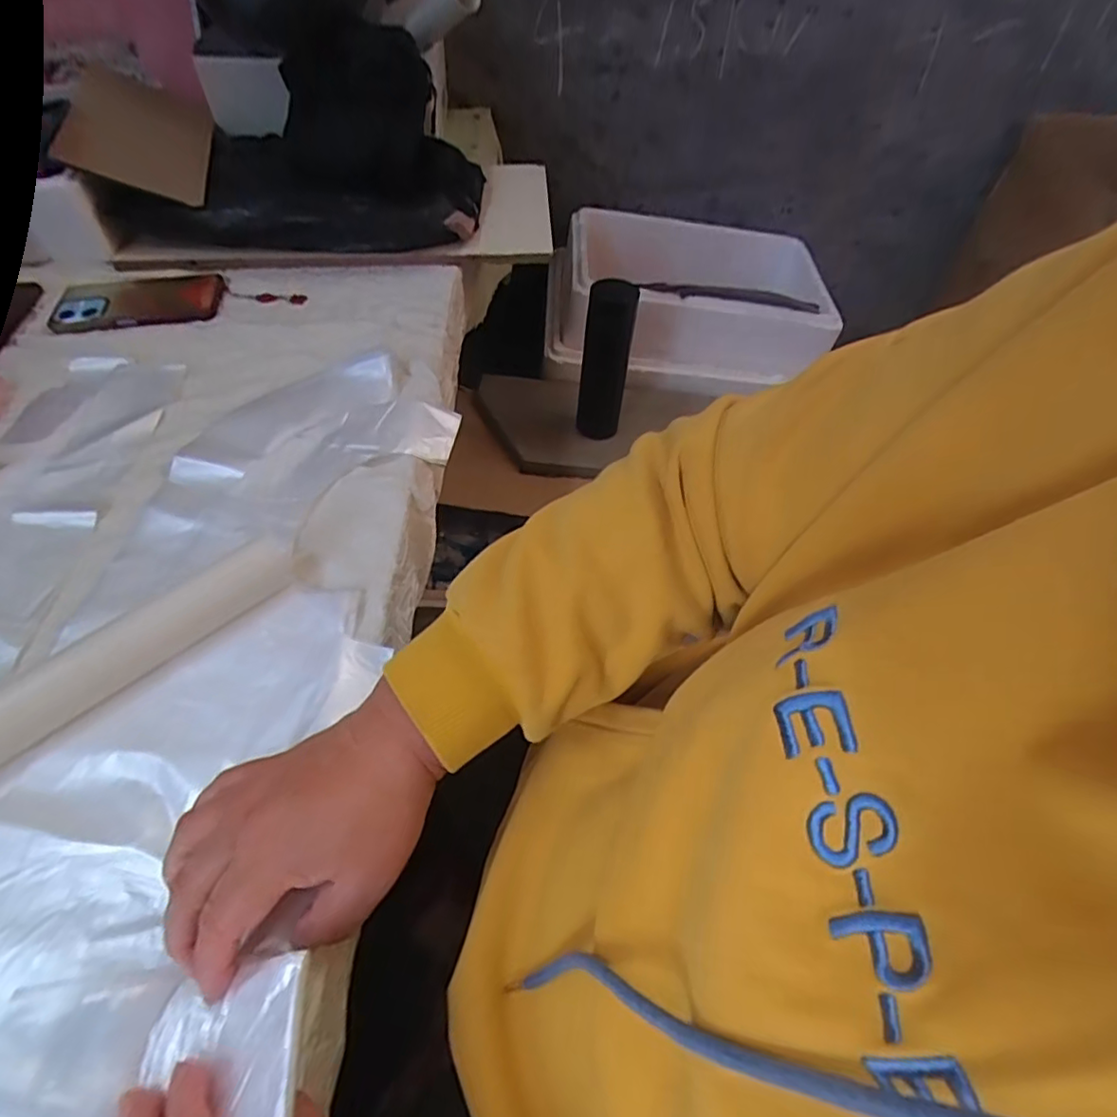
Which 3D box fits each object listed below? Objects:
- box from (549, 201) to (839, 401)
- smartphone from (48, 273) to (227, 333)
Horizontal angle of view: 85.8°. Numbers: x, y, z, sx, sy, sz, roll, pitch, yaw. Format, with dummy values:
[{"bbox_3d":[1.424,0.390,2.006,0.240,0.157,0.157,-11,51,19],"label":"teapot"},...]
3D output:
[{"bbox_3d":[0.228,-0.463,1.042,0.475,0.141,0.369,4,55,1],"label":"box"},{"bbox_3d":[-0.438,-0.270,0.632,0.160,0.011,0.089,-13,56,-11],"label":"smartphone"}]

